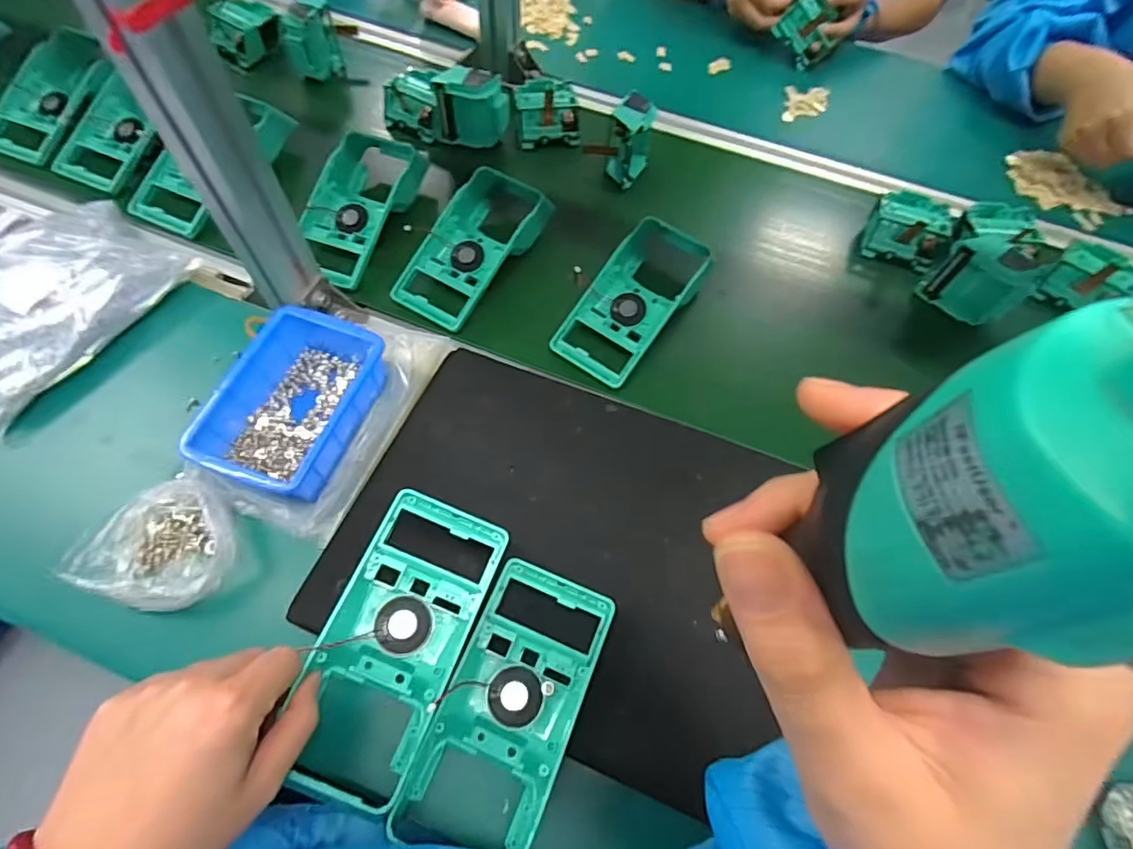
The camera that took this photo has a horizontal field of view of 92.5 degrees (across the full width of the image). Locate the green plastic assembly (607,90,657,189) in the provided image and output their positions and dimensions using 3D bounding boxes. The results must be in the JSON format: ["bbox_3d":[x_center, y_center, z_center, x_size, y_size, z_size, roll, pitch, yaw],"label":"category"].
[{"bbox_3d":[0.072,-0.324,0.629,0.046,0.085,0.072,16,63,5],"label":"green plastic assembly"}]

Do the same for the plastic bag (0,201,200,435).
[{"bbox_3d":[-0.482,-0.124,0.490,0.182,0.052,0.207,32,65,13],"label":"plastic bag"}]

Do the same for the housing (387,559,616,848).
[{"bbox_3d":[-0.038,0.187,0.345,0.084,0.030,0.184,22,83,11],"label":"housing"}]

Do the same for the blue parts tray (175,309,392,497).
[{"bbox_3d":[-0.219,-0.017,0.446,0.100,0.049,0.153,20,63,7],"label":"blue parts tray"}]

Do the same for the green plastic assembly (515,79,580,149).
[{"bbox_3d":[-0.025,-0.385,0.670,0.079,0.051,0.080,-9,63,-8],"label":"green plastic assembly"}]

